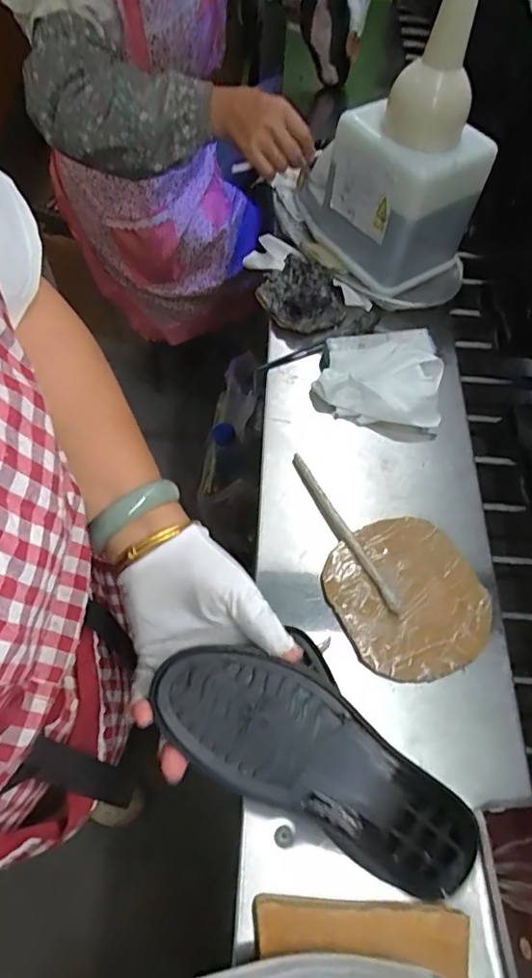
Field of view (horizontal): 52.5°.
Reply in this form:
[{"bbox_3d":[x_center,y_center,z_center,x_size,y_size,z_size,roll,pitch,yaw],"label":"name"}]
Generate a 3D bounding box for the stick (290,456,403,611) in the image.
[{"bbox_3d":[0.078,0.040,0.549,0.016,0.010,0.193,-25,65,-16],"label":"stick"}]

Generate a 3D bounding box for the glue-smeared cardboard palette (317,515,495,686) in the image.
[{"bbox_3d":[0.138,0.104,0.526,0.144,0.010,0.151,2,61,-3],"label":"glue-smeared cardboard palette"}]

